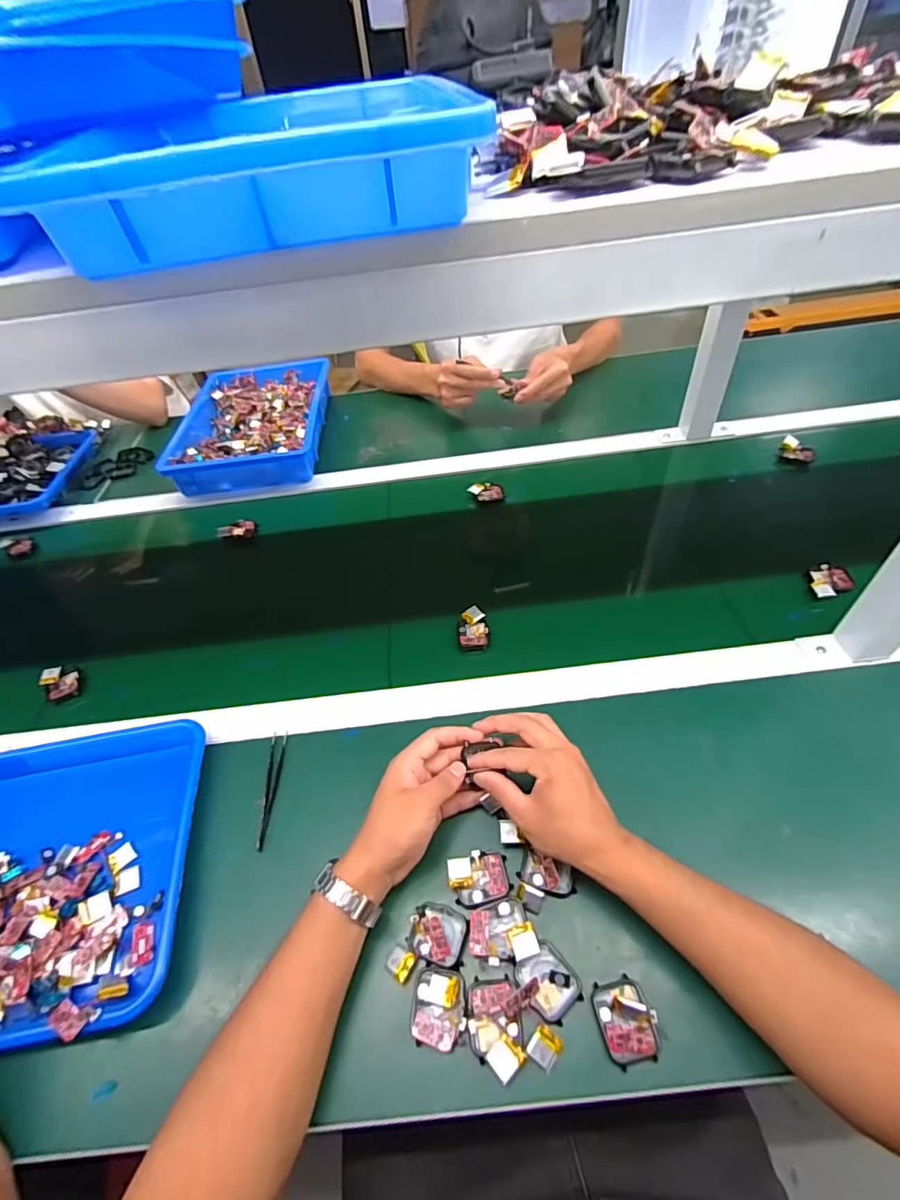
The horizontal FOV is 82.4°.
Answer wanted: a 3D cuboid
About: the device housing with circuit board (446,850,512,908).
[{"bbox_3d":[0.025,0.235,0.435,0.049,0.009,0.038,-14,49,-5],"label":"device housing with circuit board"}]

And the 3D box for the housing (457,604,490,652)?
[{"bbox_3d":[0.027,0.034,0.613,0.034,0.013,0.057,-8,48,0],"label":"housing"}]

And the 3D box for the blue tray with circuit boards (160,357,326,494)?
[{"bbox_3d":[-0.347,-0.323,0.921,0.254,0.050,0.344,-9,48,-1],"label":"blue tray with circuit boards"}]

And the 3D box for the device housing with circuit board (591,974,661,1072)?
[{"bbox_3d":[0.126,0.299,0.366,0.038,0.018,0.047,-11,48,-3],"label":"device housing with circuit board"}]

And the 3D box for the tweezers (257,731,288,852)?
[{"bbox_3d":[-0.177,0.185,0.508,0.016,0.004,0.116,-5,48,2],"label":"tweezers"}]

